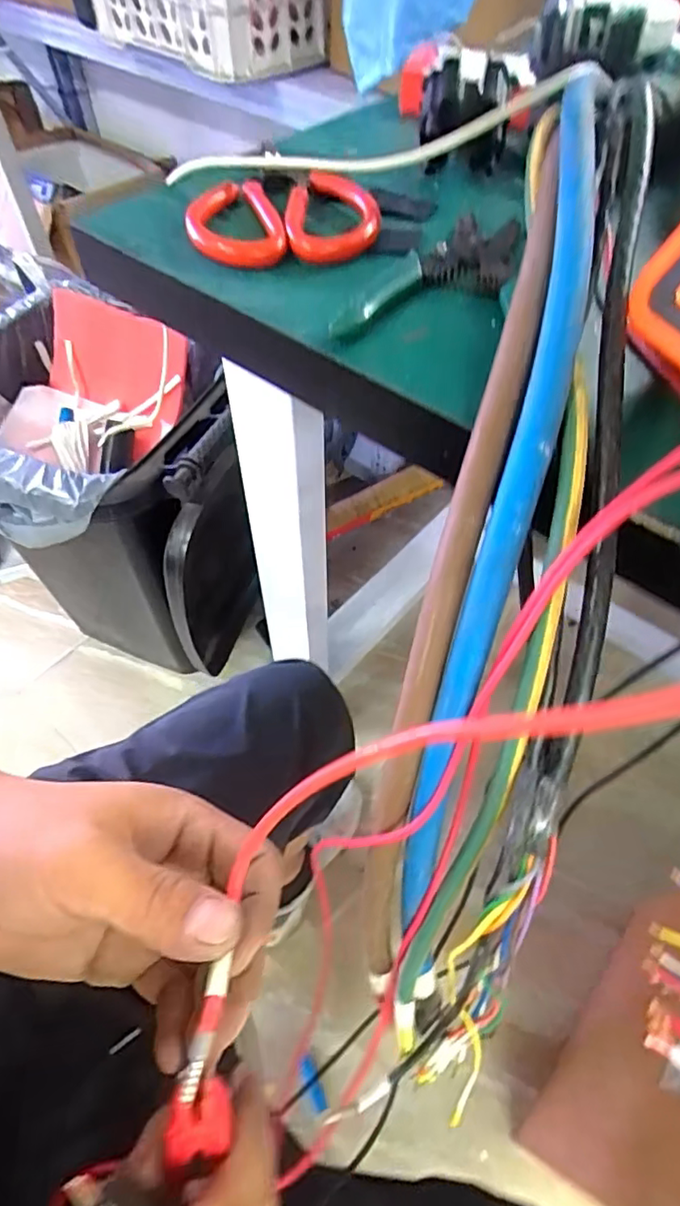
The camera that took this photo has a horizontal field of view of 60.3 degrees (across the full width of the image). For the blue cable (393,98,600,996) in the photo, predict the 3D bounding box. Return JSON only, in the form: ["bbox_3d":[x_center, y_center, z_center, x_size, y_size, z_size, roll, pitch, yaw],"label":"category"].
[{"bbox_3d":[0.071,-0.030,0.274,0.025,0.081,0.453,13,94,7],"label":"blue cable"}]

